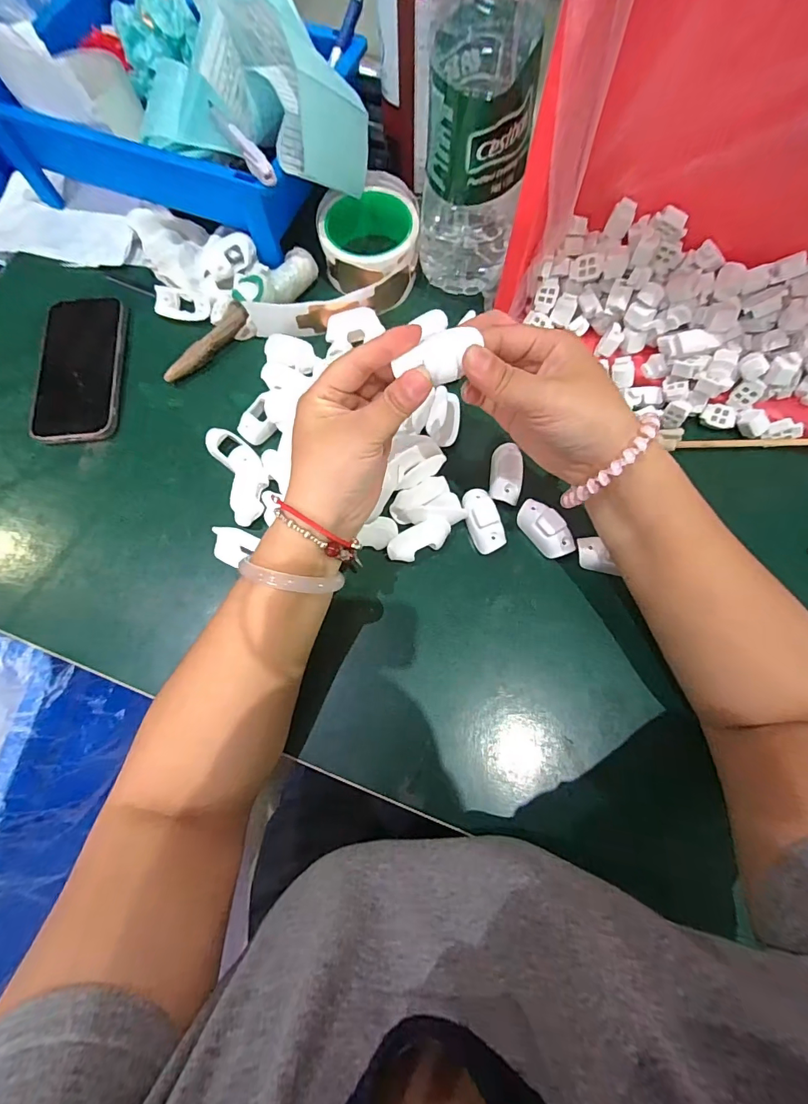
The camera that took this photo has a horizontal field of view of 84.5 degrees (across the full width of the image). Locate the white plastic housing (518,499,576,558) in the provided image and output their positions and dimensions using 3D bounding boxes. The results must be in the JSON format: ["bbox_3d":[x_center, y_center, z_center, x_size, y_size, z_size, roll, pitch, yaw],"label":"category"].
[{"bbox_3d":[0.112,-0.018,0.353,0.025,0.026,0.051,-33,75,-9],"label":"white plastic housing"}]

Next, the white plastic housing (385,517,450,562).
[{"bbox_3d":[0.012,-0.008,0.352,0.052,0.023,0.022,-26,74,-7],"label":"white plastic housing"}]

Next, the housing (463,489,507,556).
[{"bbox_3d":[0.064,-0.025,0.357,0.024,0.023,0.052,-14,73,-4],"label":"housing"}]

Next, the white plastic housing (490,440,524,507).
[{"bbox_3d":[0.084,-0.063,0.361,0.026,0.019,0.043,4,73,2],"label":"white plastic housing"}]

